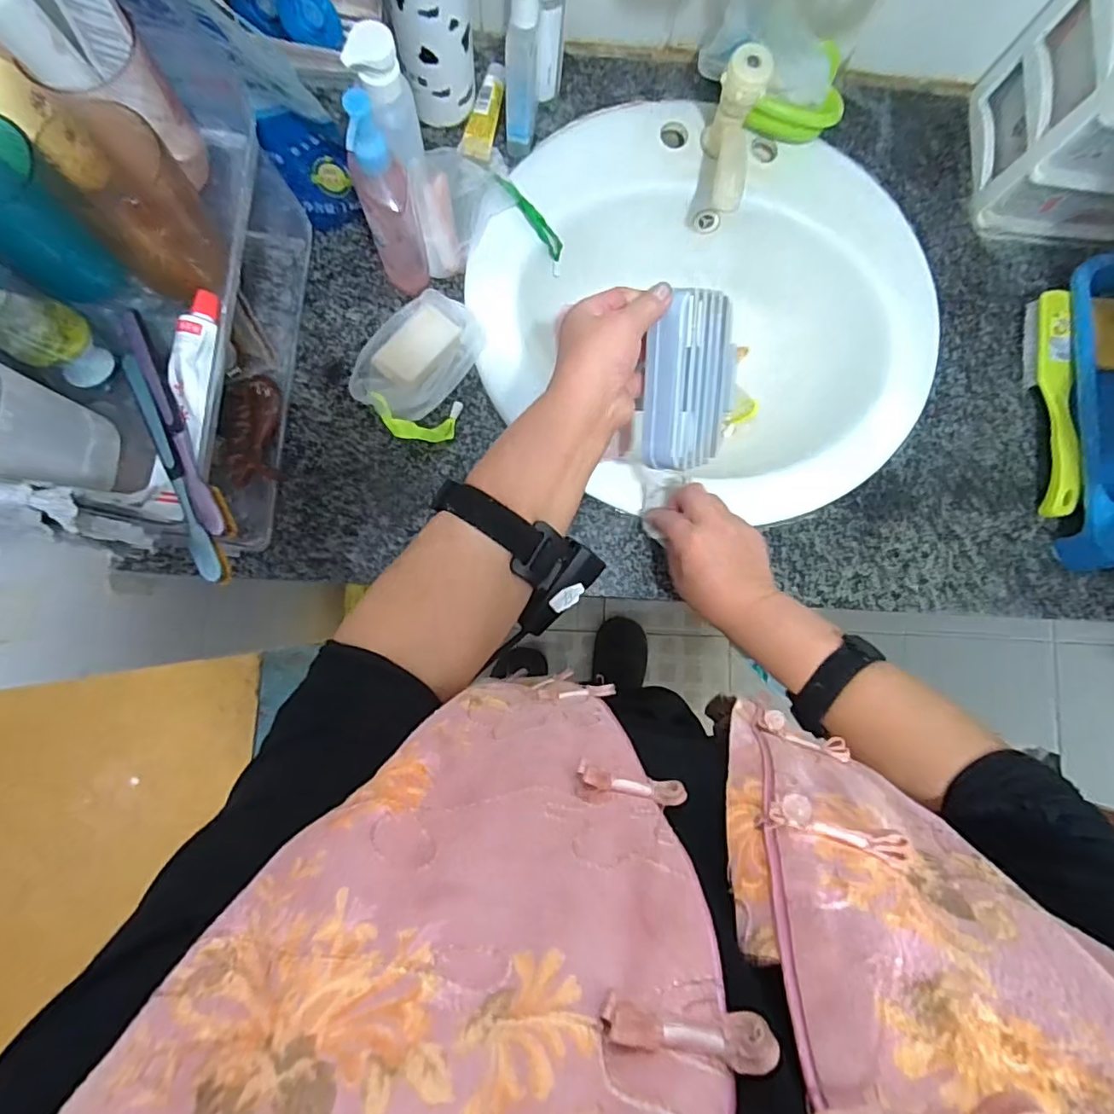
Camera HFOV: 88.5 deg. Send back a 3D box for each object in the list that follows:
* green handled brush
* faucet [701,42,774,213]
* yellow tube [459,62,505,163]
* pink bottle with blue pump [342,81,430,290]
[{"bbox_3d":[0.514,-0.158,0.593,0.025,0.040,0.228,0,84,-5],"label":"green handled brush"},{"bbox_3d":[0.163,-0.390,0.555,0.039,0.107,0.122,11,83,-3],"label":"faucet"},{"bbox_3d":[-0.075,-0.454,0.585,0.032,0.015,0.105,11,83,-3],"label":"yellow tube"},{"bbox_3d":[-0.137,-0.287,0.468,0.041,0.174,0.052,-16,85,-6],"label":"pink bottle with blue pump"}]

